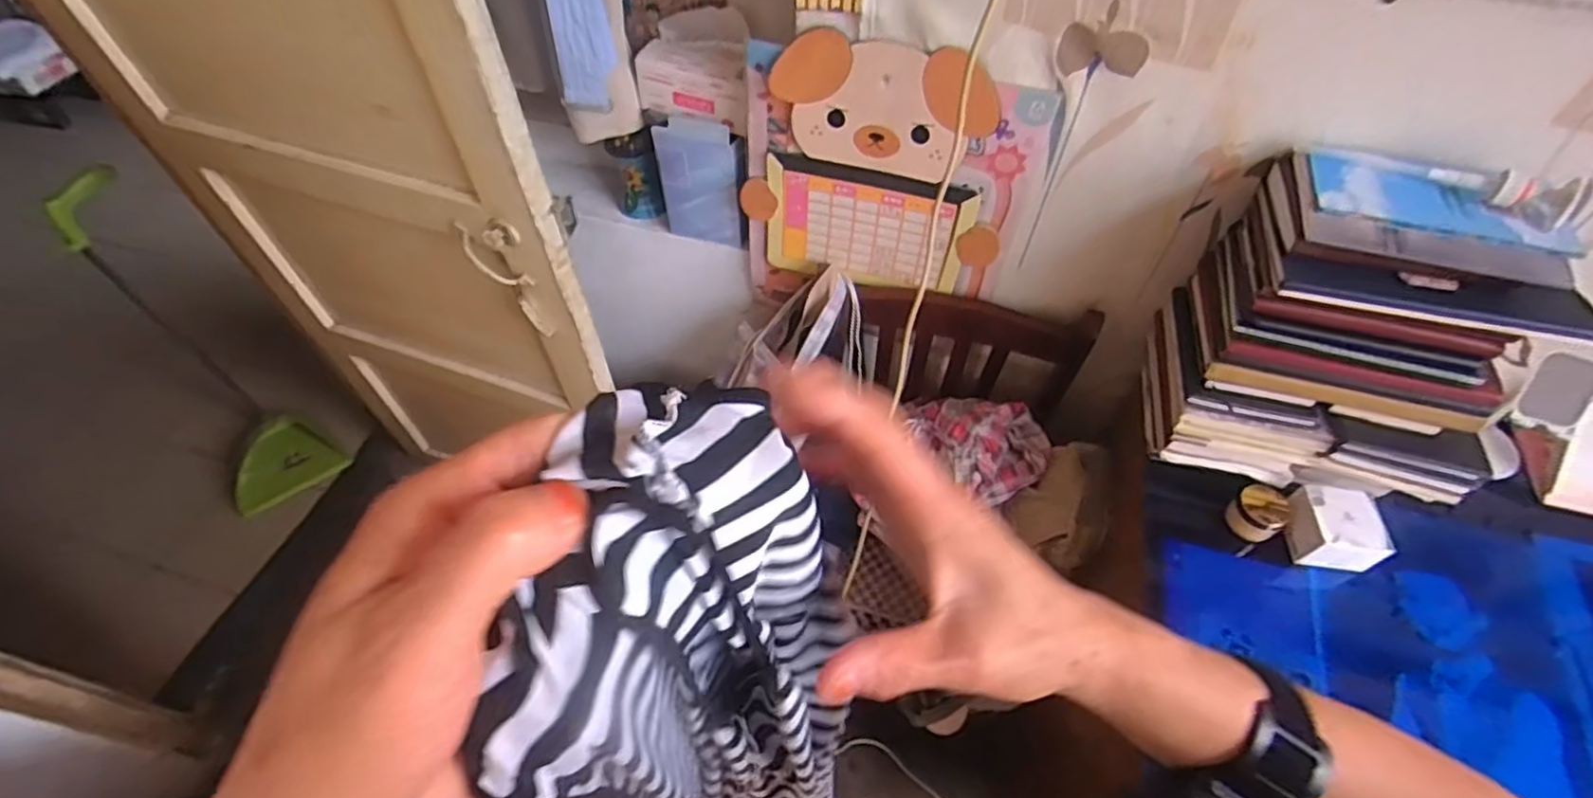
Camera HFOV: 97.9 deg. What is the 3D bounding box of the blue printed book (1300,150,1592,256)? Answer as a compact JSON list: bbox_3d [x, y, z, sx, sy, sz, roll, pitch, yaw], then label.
[{"bbox_3d":[0.597,-0.189,0.647,0.212,0.014,0.090,14,60,9],"label":"blue printed book"}]

